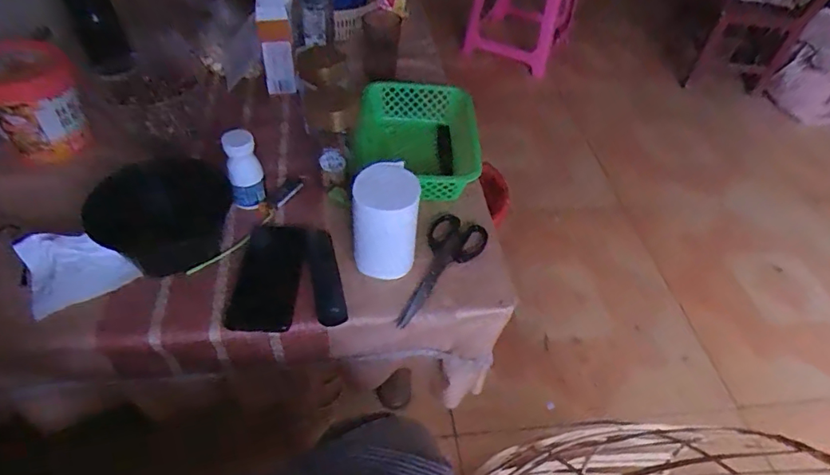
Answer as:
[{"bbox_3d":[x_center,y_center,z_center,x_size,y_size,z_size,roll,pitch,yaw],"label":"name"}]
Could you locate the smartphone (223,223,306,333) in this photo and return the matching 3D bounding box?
[{"bbox_3d":[-0.190,0.050,0.648,0.088,0.015,0.170,-4,45,2],"label":"smartphone"}]

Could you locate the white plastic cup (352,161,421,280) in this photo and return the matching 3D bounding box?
[{"bbox_3d":[-0.039,-0.021,0.639,0.078,0.128,0.085,-2,48,-7],"label":"white plastic cup"}]

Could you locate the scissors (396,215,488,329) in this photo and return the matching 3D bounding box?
[{"bbox_3d":[0.026,0.040,0.659,0.079,0.019,0.189,26,51,18],"label":"scissors"}]

